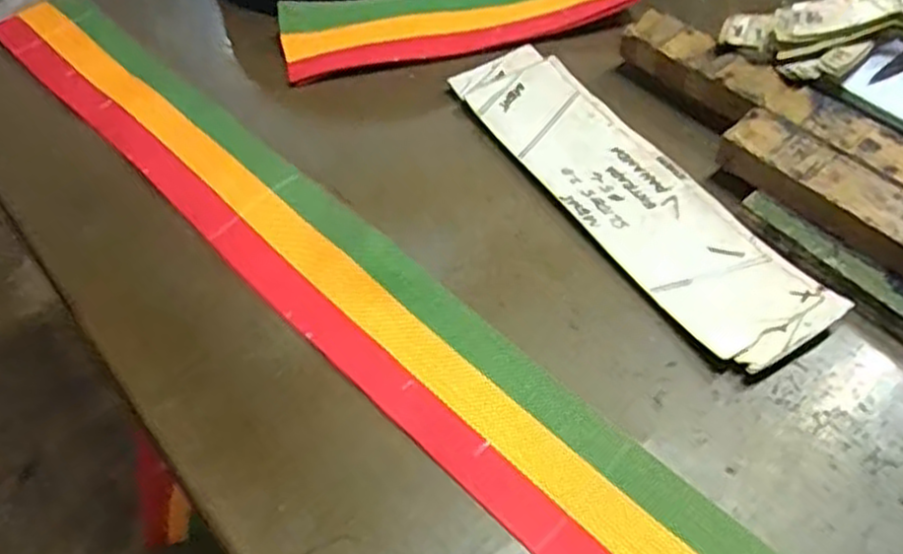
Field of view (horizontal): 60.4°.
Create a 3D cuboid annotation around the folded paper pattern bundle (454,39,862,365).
[{"bbox_3d":[0.108,-0.058,0.500,0.080,0.013,0.295,-28,56,-17],"label":"folded paper pattern bundle"}]

